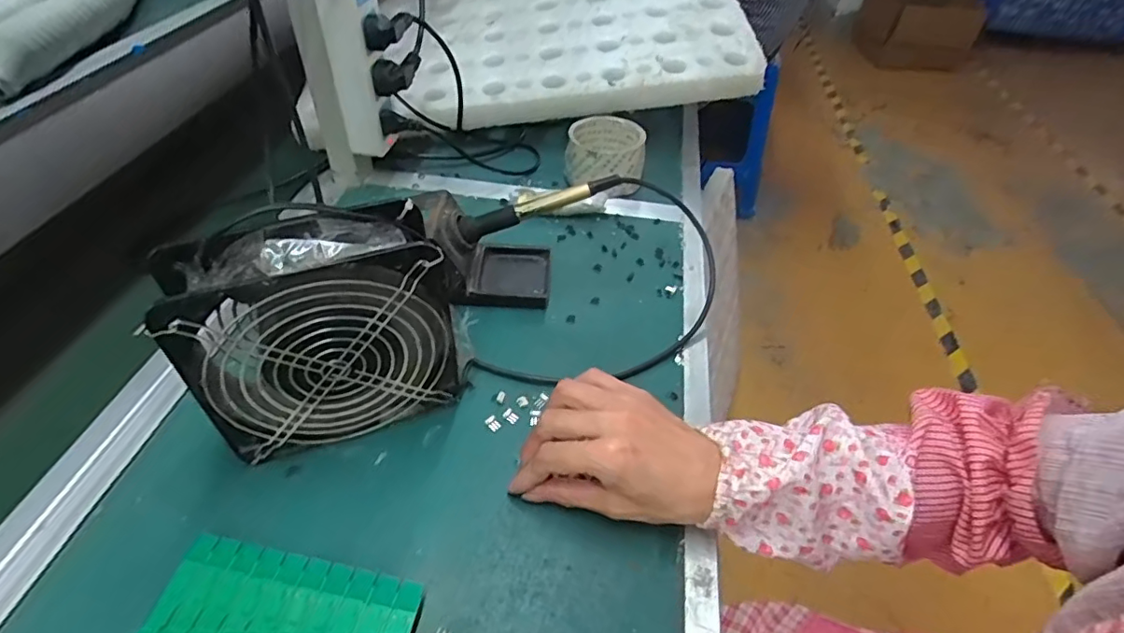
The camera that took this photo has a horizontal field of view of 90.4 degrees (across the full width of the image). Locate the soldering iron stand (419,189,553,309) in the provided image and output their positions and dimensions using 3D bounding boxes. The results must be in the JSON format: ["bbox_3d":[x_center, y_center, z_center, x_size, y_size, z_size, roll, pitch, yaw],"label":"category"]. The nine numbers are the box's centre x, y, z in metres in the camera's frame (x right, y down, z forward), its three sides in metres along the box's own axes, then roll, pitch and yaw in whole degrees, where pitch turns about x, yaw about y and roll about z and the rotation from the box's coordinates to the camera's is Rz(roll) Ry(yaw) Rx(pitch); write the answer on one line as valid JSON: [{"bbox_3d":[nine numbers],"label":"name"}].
[{"bbox_3d":[-0.065,-0.058,0.484,0.110,0.072,0.076,0,45,-4],"label":"soldering iron stand"}]

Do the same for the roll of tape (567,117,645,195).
[{"bbox_3d":[0.049,-0.179,0.620,0.082,0.055,0.085,2,45,-2],"label":"roll of tape"}]

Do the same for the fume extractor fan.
[{"bbox_3d":[-0.145,0.011,0.357,0.159,0.154,0.061,-15,48,-19],"label":"fume extractor fan"}]

